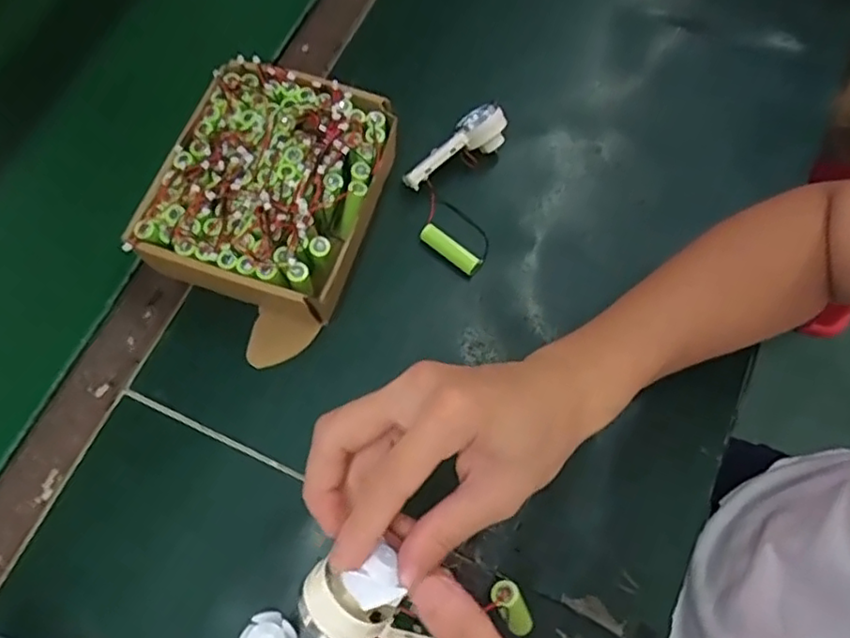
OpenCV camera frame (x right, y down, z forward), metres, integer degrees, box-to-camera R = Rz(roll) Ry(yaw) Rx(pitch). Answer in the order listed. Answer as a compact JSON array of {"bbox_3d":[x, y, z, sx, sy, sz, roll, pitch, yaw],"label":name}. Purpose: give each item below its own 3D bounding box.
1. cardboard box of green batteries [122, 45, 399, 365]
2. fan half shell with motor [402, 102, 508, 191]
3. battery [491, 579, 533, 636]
[{"bbox_3d":[-0.114,-0.081,0.472,0.154,0.070,0.203,17,70,6],"label":"cardboard box of green batteries"},{"bbox_3d":[0.022,-0.137,0.511,0.090,0.040,0.033,-27,72,-10],"label":"fan half shell with motor"},{"bbox_3d":[0.049,0.160,0.355,0.016,0.051,0.015,-28,46,-10],"label":"battery"}]

